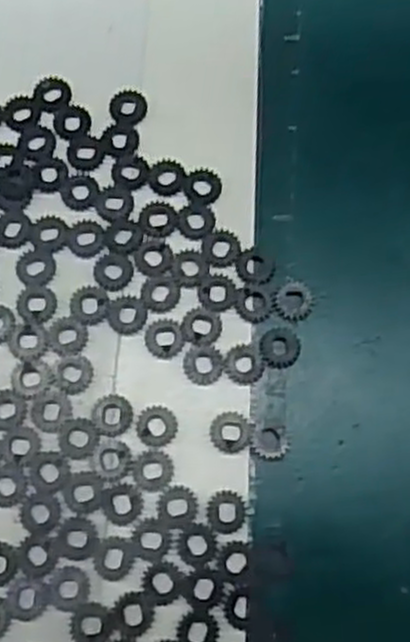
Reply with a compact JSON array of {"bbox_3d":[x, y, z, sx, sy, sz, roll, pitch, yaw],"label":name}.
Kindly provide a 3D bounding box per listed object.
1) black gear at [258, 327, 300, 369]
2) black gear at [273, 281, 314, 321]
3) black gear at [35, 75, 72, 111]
[{"bbox_3d":[0.020,0.007,0.210,0.011,0.004,0.011,0,76,-1],"label":"black gear"},{"bbox_3d":[0.024,-0.005,0.214,0.011,0.004,0.011,0,76,-1],"label":"black gear"},{"bbox_3d":[-0.043,-0.065,0.227,0.010,0.004,0.010,0,76,-1],"label":"black gear"}]

